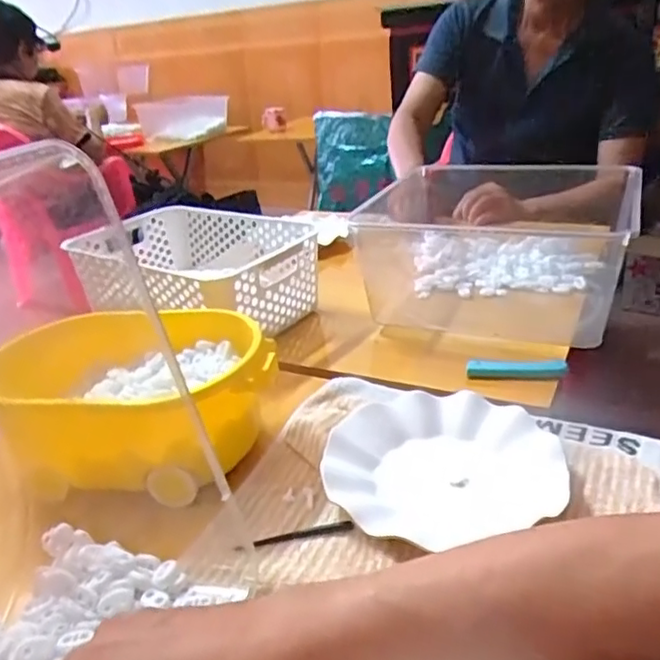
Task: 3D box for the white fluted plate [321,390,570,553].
[{"bbox_3d":[0.085,0.105,0.500,0.178,0.028,0.171,-5,25,2],"label":"white fluted plate"}]

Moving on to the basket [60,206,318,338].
[{"bbox_3d":[-0.184,-0.079,0.823,0.332,0.094,0.211,12,31,34],"label":"basket"}]

